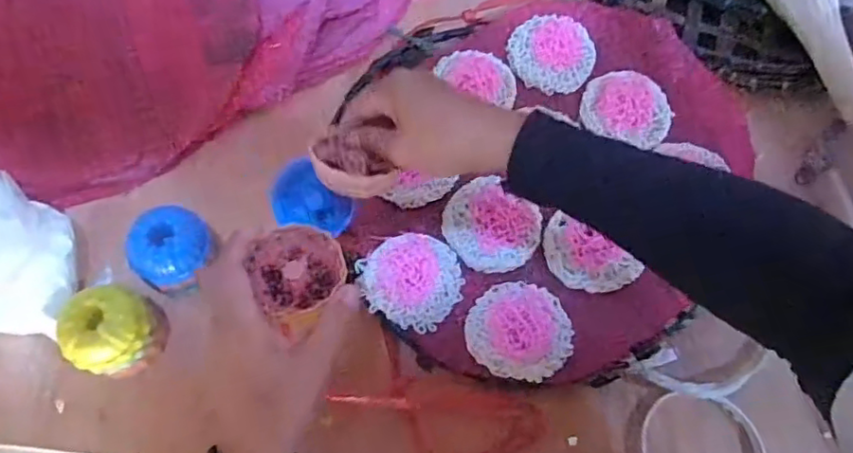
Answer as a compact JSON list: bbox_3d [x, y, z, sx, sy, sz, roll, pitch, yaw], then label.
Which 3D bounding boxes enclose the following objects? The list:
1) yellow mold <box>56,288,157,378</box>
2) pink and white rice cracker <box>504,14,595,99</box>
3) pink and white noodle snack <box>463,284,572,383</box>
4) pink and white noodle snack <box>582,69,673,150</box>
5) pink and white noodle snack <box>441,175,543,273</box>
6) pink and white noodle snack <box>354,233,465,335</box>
[{"bbox_3d":[-0.228,0.077,0.436,0.053,0.054,0.061,25,71,7],"label":"yellow mold"},{"bbox_3d":[0.114,-0.159,0.546,0.078,0.009,0.073,24,72,8],"label":"pink and white rice cracker"},{"bbox_3d":[0.069,0.076,0.443,0.075,0.025,0.073,0,71,0],"label":"pink and white noodle snack"},{"bbox_3d":[0.178,-0.104,0.528,0.076,0.008,0.069,35,74,12],"label":"pink and white noodle snack"},{"bbox_3d":[0.052,-0.002,0.479,0.078,0.006,0.071,0,71,0],"label":"pink and white noodle snack"},{"bbox_3d":[-0.011,0.040,0.461,0.076,0.012,0.071,0,71,0],"label":"pink and white noodle snack"}]

